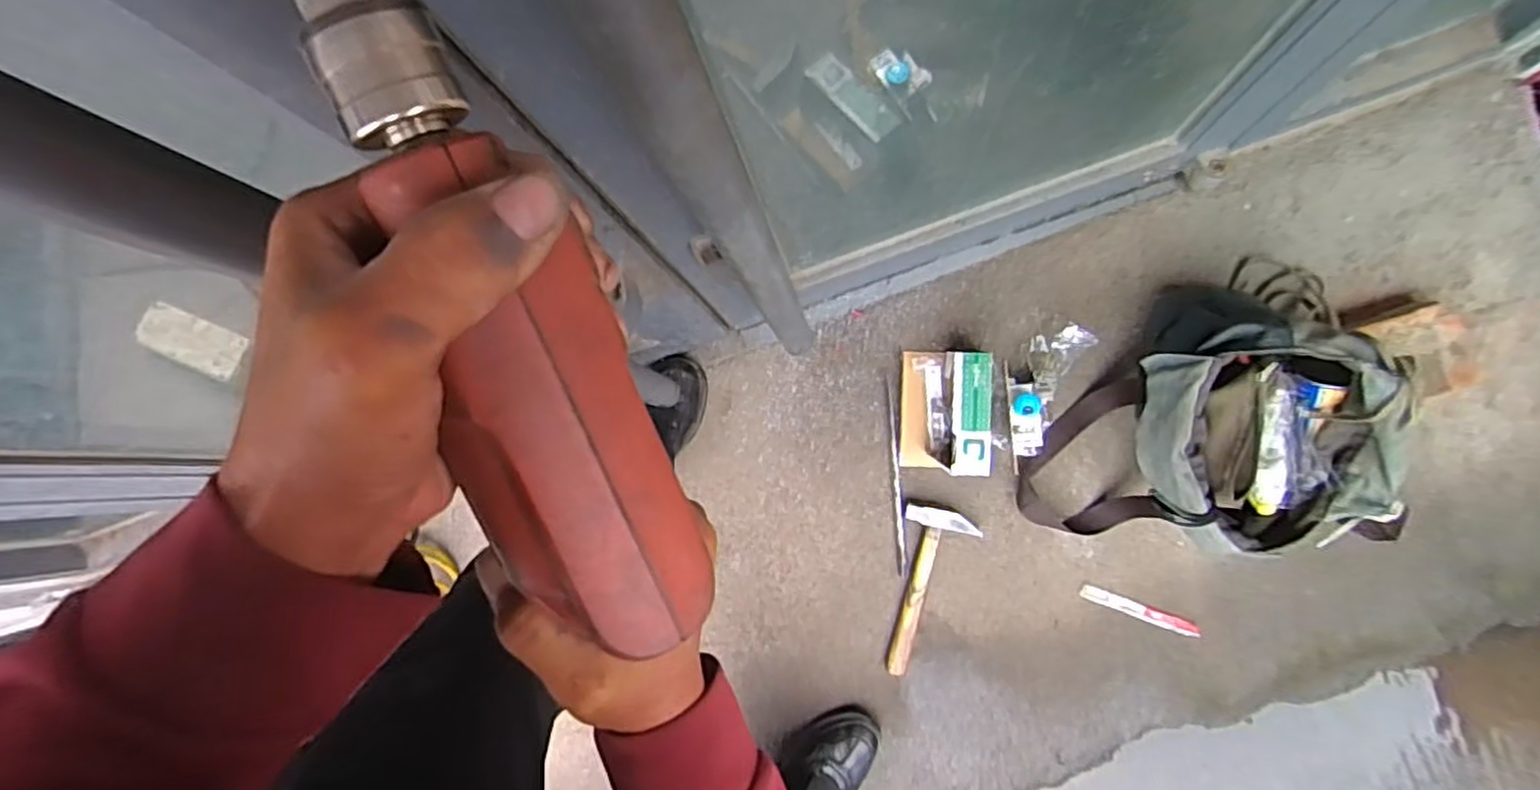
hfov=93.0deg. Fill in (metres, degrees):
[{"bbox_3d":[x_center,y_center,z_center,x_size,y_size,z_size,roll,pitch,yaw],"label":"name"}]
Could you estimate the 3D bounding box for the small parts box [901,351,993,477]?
[{"bbox_3d":[0.240,0.023,1.000,0.116,0.074,0.172,1,85,7],"label":"small parts box"}]

